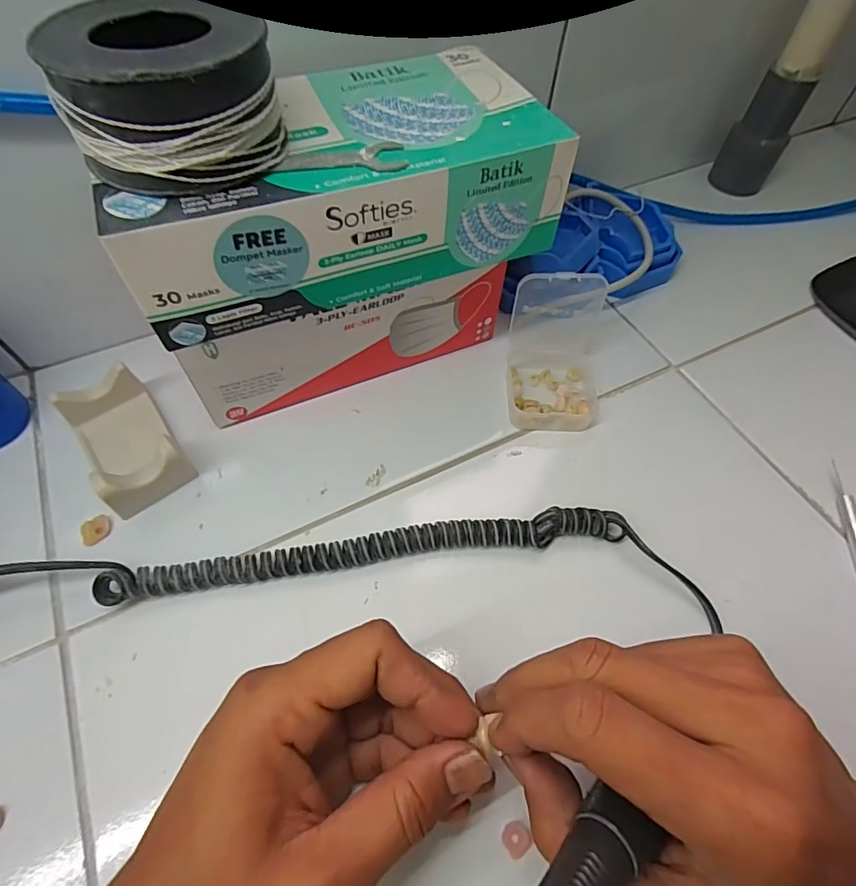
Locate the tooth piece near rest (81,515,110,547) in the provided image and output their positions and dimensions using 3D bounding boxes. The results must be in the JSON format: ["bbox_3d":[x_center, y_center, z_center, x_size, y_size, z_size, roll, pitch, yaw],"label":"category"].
[{"bbox_3d":[-0.185,0.049,0.277,0.010,0.011,0.017,28,61,16],"label":"tooth piece near rest"}]

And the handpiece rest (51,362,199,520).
[{"bbox_3d":[-0.180,-0.004,0.293,0.045,0.035,0.090,-33,63,-20],"label":"handpiece rest"}]

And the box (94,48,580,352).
[{"bbox_3d":[-0.046,-0.133,0.256,0.208,0.058,0.111,-19,59,-13],"label":"box"}]

